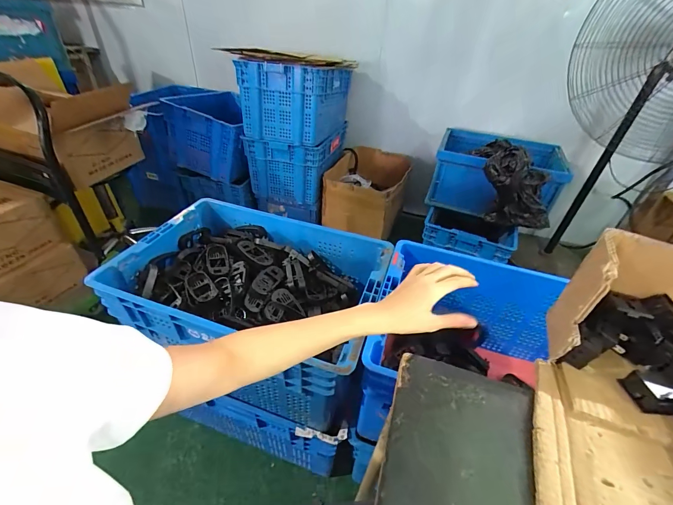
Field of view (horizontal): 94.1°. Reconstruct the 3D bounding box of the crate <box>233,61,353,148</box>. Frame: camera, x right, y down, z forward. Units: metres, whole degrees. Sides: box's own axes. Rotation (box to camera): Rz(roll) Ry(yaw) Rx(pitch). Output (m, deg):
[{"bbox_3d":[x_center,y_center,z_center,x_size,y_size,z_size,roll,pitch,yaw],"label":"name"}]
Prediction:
[{"bbox_3d":[-0.177,-0.766,1.529,0.405,0.313,0.493,12,39,10],"label":"crate"}]

